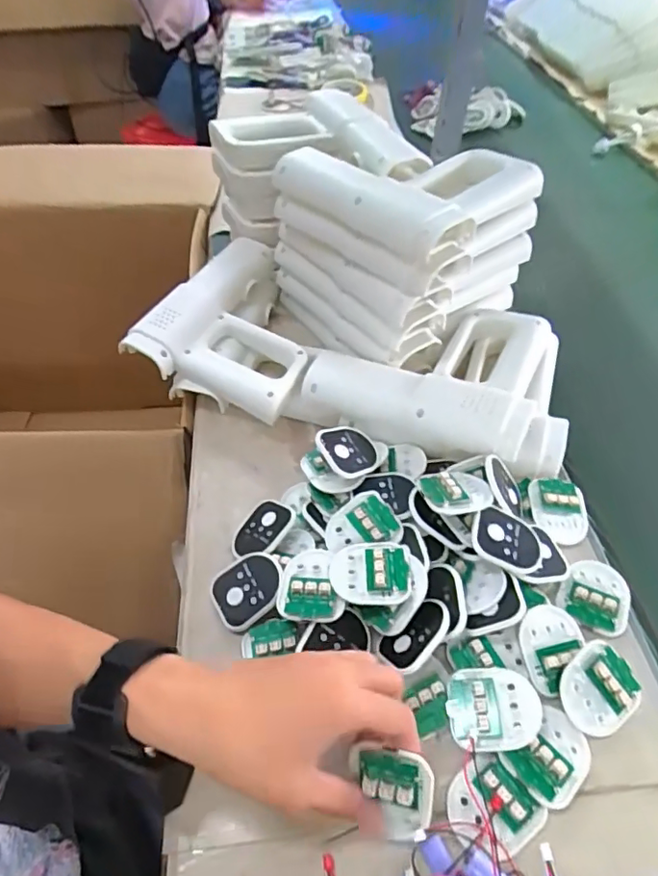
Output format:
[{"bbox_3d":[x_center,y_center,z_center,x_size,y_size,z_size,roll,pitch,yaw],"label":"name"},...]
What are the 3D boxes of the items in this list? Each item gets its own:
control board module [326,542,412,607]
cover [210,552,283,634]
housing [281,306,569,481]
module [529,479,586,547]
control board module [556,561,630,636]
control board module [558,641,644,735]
[{"bbox_3d":[0.031,0.097,0.403,0.059,0.014,0.048,-2,49,-1],"label":"control board module"},{"bbox_3d":[-0.063,0.116,0.424,0.057,0.007,0.047,-37,58,-2],"label":"cover"},{"bbox_3d":[0.108,-0.065,0.553,0.251,0.061,0.187,13,50,12],"label":"housing"},{"bbox_3d":[0.195,0.061,0.467,0.048,0.008,0.054,4,72,-4],"label":"module"},{"bbox_3d":[0.207,0.120,0.424,0.048,0.012,0.059,28,55,23],"label":"control board module"},{"bbox_3d":[0.182,0.170,0.370,0.055,0.007,0.048,-34,78,-15],"label":"control board module"}]

